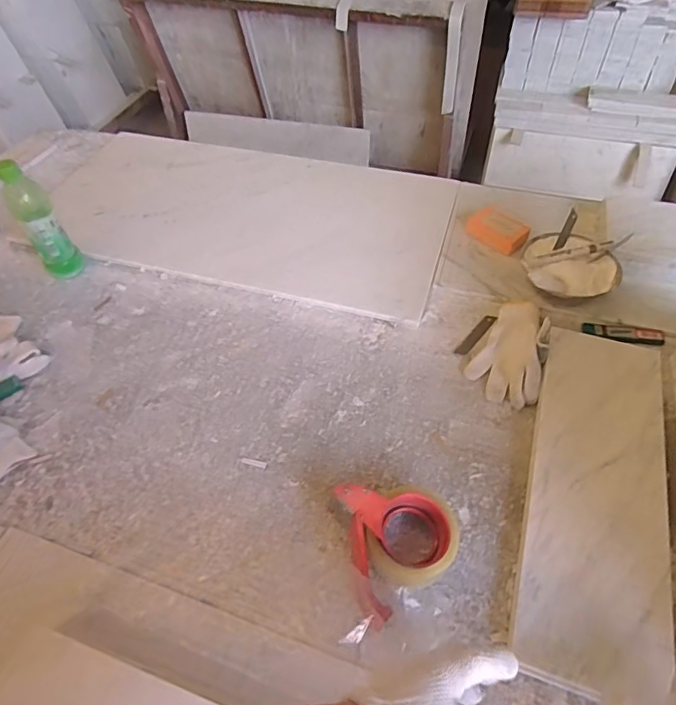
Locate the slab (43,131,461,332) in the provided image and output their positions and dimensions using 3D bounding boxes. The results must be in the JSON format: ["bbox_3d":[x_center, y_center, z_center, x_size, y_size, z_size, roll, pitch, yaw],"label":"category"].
[{"bbox_3d":[-0.199,-0.286,0.989,0.791,0.031,0.406,13,53,15],"label":"slab"}]

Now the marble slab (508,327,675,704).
[{"bbox_3d":[0.318,0.154,0.596,0.156,0.013,0.445,13,54,15],"label":"marble slab"}]

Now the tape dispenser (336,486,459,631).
[{"bbox_3d":[0.071,0.213,0.542,0.126,0.060,0.143,-12,52,-4],"label":"tape dispenser"}]

